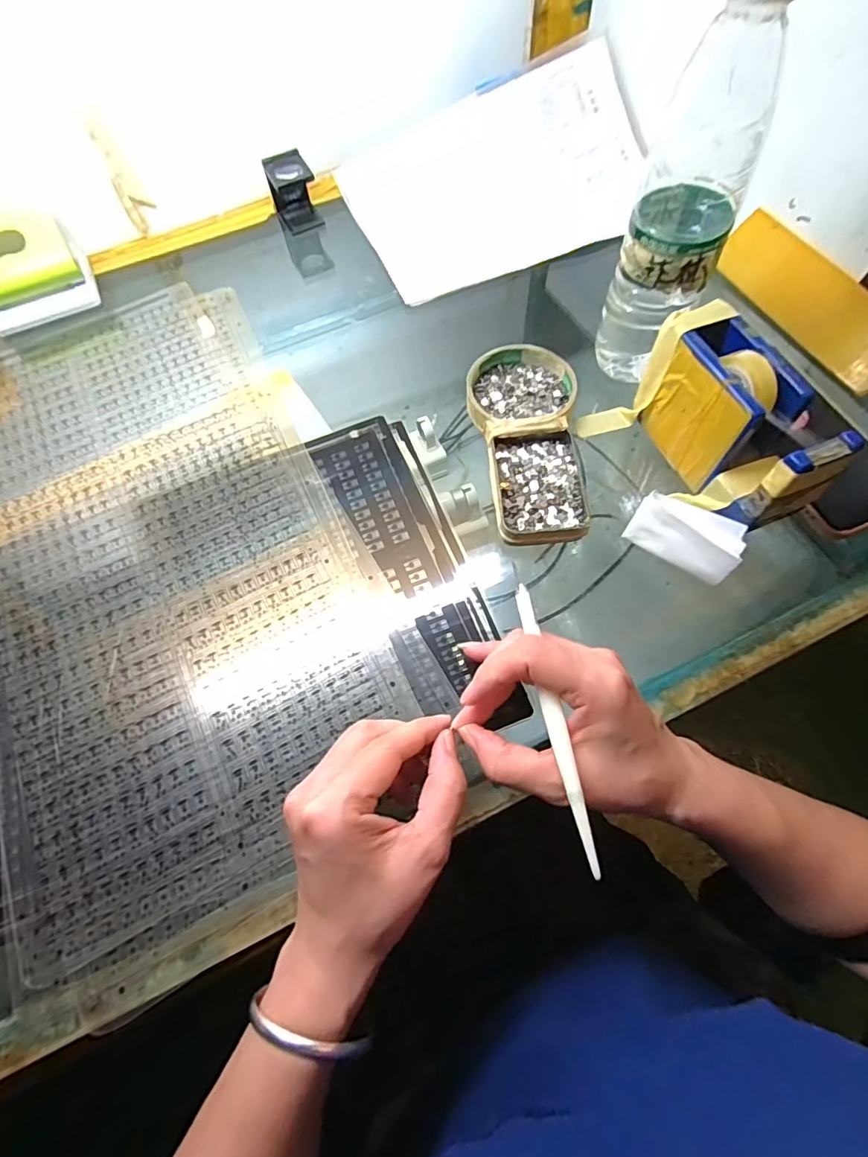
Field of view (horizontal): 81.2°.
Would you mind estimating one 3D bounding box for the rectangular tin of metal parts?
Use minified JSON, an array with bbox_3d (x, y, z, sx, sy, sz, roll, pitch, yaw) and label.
[{"bbox_3d":[0.075,-0.067,0.363,0.064,0.013,0.094,-5,65,1],"label":"rectangular tin of metal parts"}]

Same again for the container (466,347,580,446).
[{"bbox_3d":[0.067,-0.143,0.393,0.080,0.020,0.086,1,65,4],"label":"container"}]

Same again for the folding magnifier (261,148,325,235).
[{"bbox_3d":[-0.144,-0.394,0.514,0.042,0.048,0.041,-23,66,-8],"label":"folding magnifier"}]

